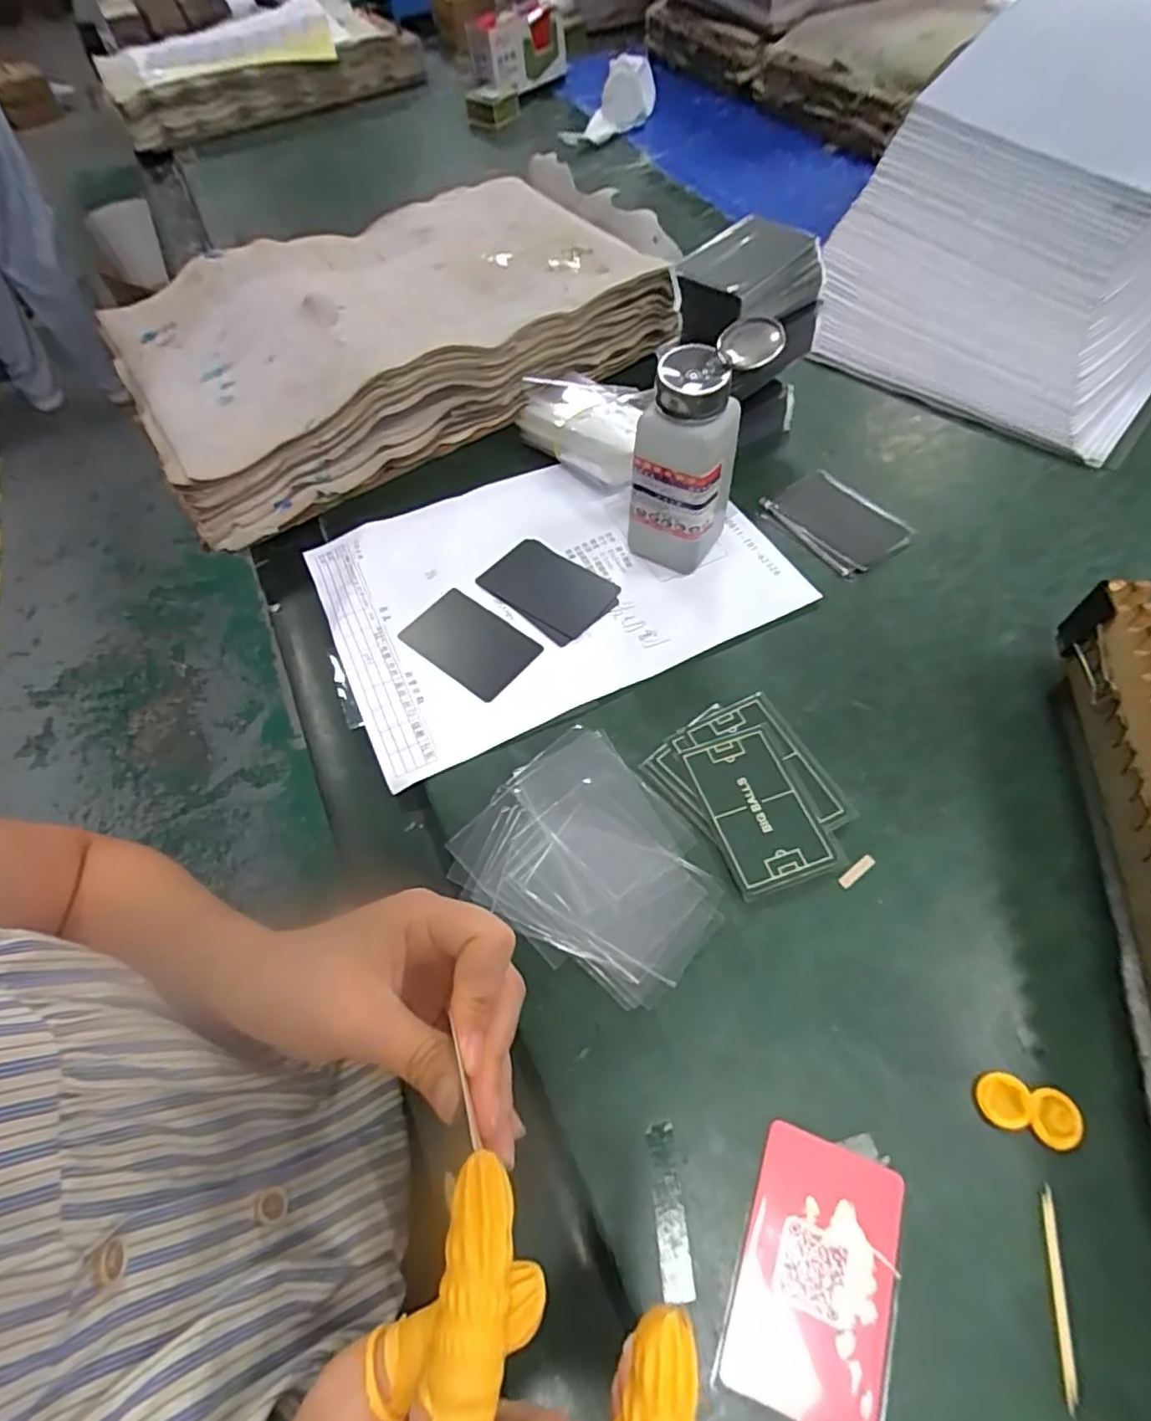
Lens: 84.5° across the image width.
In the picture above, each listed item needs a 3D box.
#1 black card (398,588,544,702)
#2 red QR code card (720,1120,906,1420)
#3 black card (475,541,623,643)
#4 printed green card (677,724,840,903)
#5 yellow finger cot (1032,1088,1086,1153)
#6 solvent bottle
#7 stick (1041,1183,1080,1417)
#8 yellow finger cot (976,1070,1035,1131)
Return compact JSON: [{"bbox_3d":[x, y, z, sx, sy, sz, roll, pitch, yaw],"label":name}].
[{"bbox_3d":[-0.070,-0.045,0.423,0.088,0.004,0.056,34,66,24],"label":"black card"},{"bbox_3d":[0.093,0.218,0.245,0.054,0.004,0.087,16,63,16],"label":"red QR code card"},{"bbox_3d":[-0.019,-0.086,0.431,0.087,0.004,0.054,32,66,20],"label":"black card"},{"bbox_3d":[0.097,0.052,0.339,0.053,0.004,0.085,-17,60,-7],"label":"printed green card"},{"bbox_3d":[0.200,0.170,0.263,0.020,0.004,0.020,15,61,12],"label":"yellow finger cot"},{"bbox_3d":[0.072,-0.154,0.388,0.055,0.134,0.069,37,68,21],"label":"solvent bottle"},{"bbox_3d":[0.181,0.217,0.236,0.005,0.004,0.064,10,61,9],"label":"stick"},{"bbox_3d":[0.181,0.164,0.267,0.021,0.004,0.020,-9,60,-3],"label":"yellow finger cot"}]

